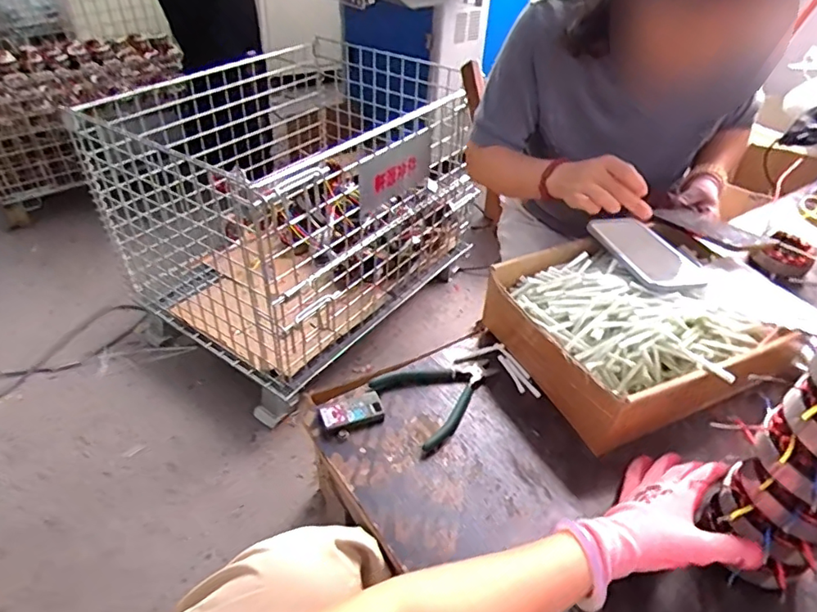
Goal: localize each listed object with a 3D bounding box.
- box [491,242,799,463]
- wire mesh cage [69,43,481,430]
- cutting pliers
[{"bbox_3d":[0.261,0.023,0.668,0.256,0.103,0.242,-15,42,-20],"label":"box"},{"bbox_3d":[-0.311,-0.306,1.552,0.750,0.597,0.856,28,46,28],"label":"wire mesh cage"},{"bbox_3d":[0.043,0.096,0.639,0.139,0.017,0.104,-26,47,-30],"label":"cutting pliers"}]

